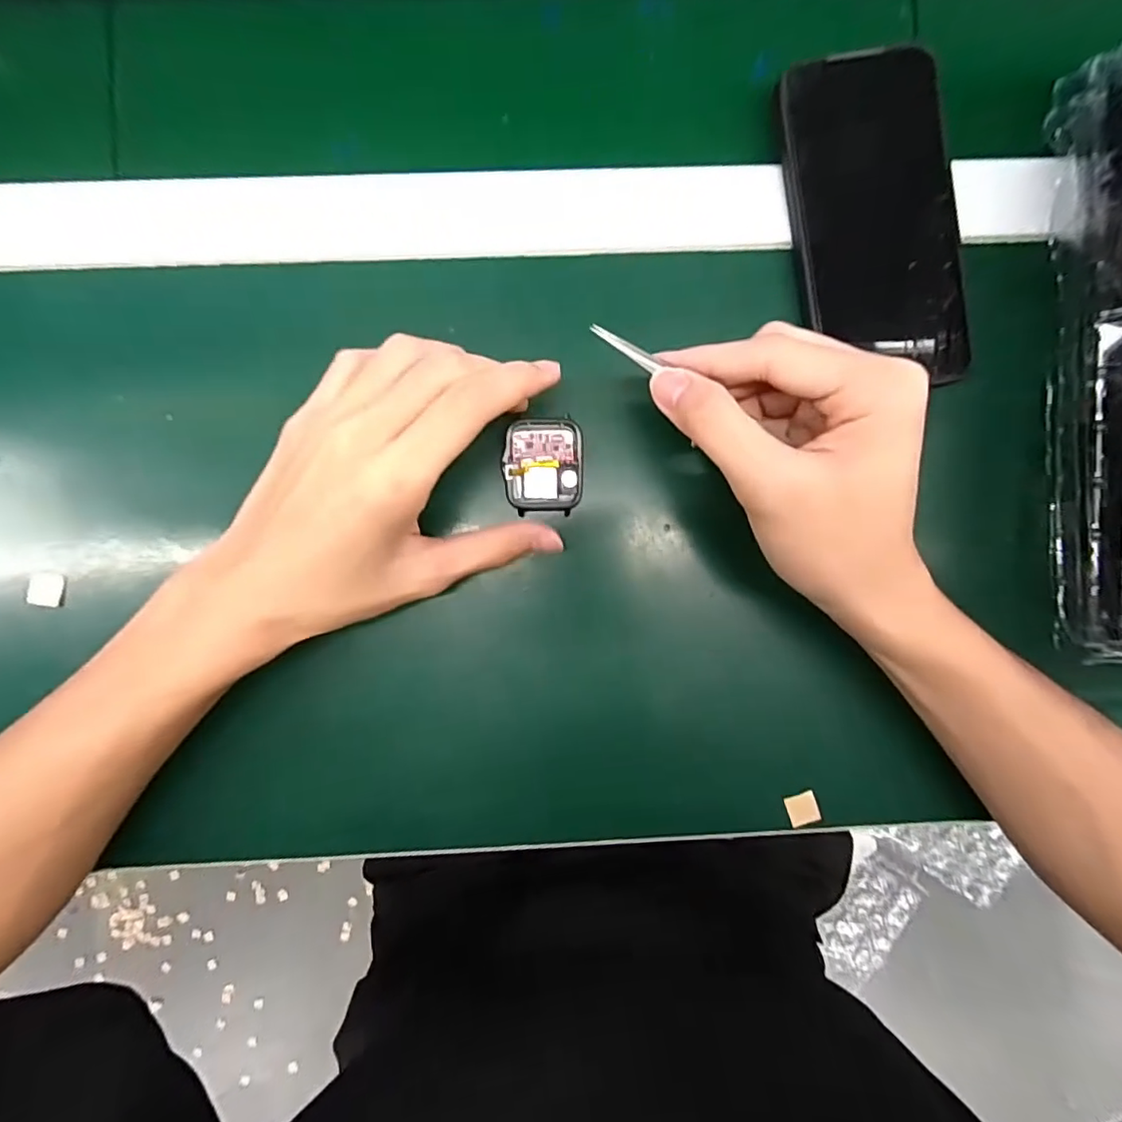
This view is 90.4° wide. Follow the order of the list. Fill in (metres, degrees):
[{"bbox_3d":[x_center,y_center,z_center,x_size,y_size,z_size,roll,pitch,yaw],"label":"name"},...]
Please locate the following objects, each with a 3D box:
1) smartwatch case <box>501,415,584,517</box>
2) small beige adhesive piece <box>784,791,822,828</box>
[{"bbox_3d":[-0.008,-0.047,0.274,0.038,0.011,0.044,-1,90,-2],"label":"smartwatch case"},{"bbox_3d":[0.124,0.127,0.285,0.015,0.004,0.015,-19,84,3],"label":"small beige adhesive piece"}]

